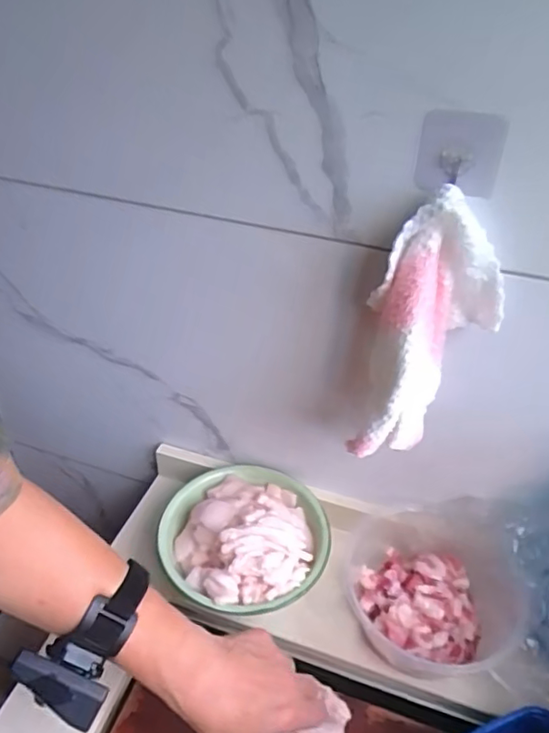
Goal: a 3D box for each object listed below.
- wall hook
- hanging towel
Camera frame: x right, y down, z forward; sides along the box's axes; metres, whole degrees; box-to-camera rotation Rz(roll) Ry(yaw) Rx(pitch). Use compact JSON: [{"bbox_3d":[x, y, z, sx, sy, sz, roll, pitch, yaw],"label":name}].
[{"bbox_3d":[0.132,-0.151,0.397,0.056,0.054,0.015,6,38,4],"label":"wall hook"},{"bbox_3d":[0.117,-0.022,0.430,0.088,0.201,0.079,18,40,18],"label":"hanging towel"}]

